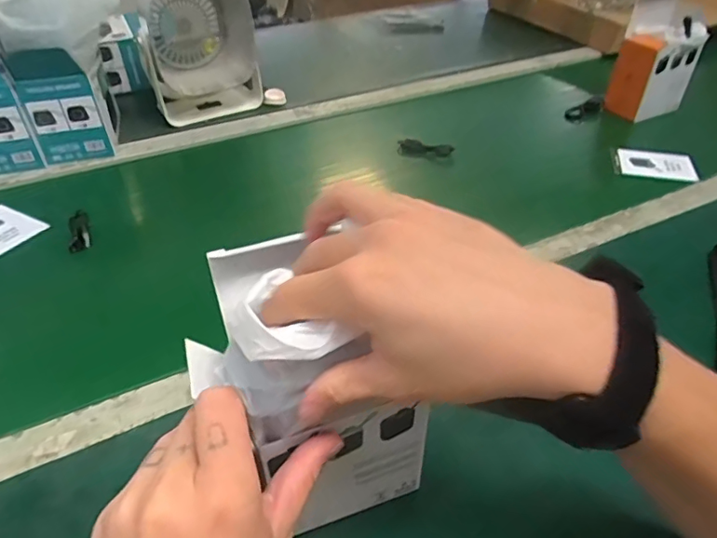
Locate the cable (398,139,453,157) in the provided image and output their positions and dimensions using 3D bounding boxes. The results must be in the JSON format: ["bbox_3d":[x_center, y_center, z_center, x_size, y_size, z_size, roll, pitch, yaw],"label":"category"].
[{"bbox_3d":[0.095,-0.170,0.741,0.077,0.026,0.018,6,40,7],"label":"cable"}]

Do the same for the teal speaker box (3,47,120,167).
[{"bbox_3d":[-0.377,-0.226,0.683,0.091,0.140,0.096,-9,40,-11],"label":"teal speaker box"}]

